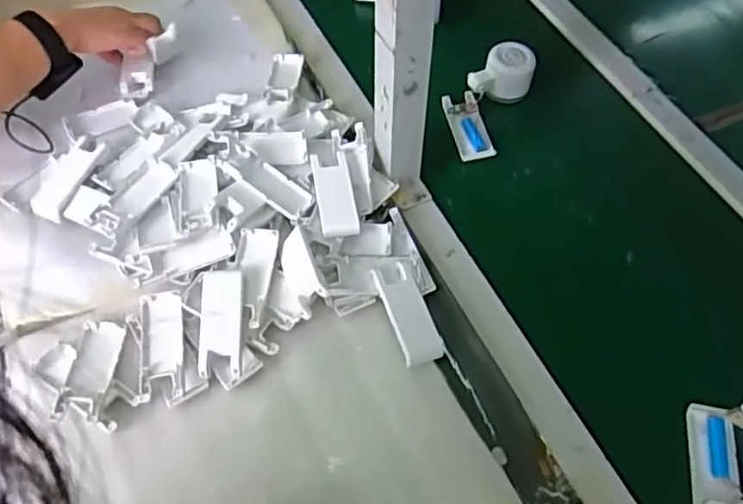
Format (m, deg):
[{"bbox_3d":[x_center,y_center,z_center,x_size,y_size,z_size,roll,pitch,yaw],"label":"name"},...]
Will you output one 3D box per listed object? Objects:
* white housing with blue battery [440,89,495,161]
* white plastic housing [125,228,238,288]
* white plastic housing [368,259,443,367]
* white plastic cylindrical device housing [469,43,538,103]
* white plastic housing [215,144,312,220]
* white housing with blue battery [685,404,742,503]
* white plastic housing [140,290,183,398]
[{"bbox_3d":[0.115,-0.151,0.760,0.040,0.018,0.096,-12,57,-8],"label":"white housing with blue battery"},{"bbox_3d":[-0.187,0.006,0.632,0.099,0.013,0.033,-20,75,-5],"label":"white plastic housing"},{"bbox_3d":[0.034,0.059,0.603,0.039,0.010,0.099,-20,71,-13],"label":"white plastic housing"},{"bbox_3d":[0.163,-0.223,0.780,0.073,0.049,0.055,14,58,10],"label":"white plastic cylindrical device housing"},{"bbox_3d":[-0.109,-0.075,0.657,0.105,0.012,0.039,37,63,6],"label":"white plastic housing"},{"bbox_3d":[0.297,0.185,0.549,0.035,0.013,0.101,10,57,6],"label":"white housing with blue battery"},{"bbox_3d":[-0.195,0.086,0.584,0.039,0.014,0.104,-9,57,-6],"label":"white plastic housing"}]

